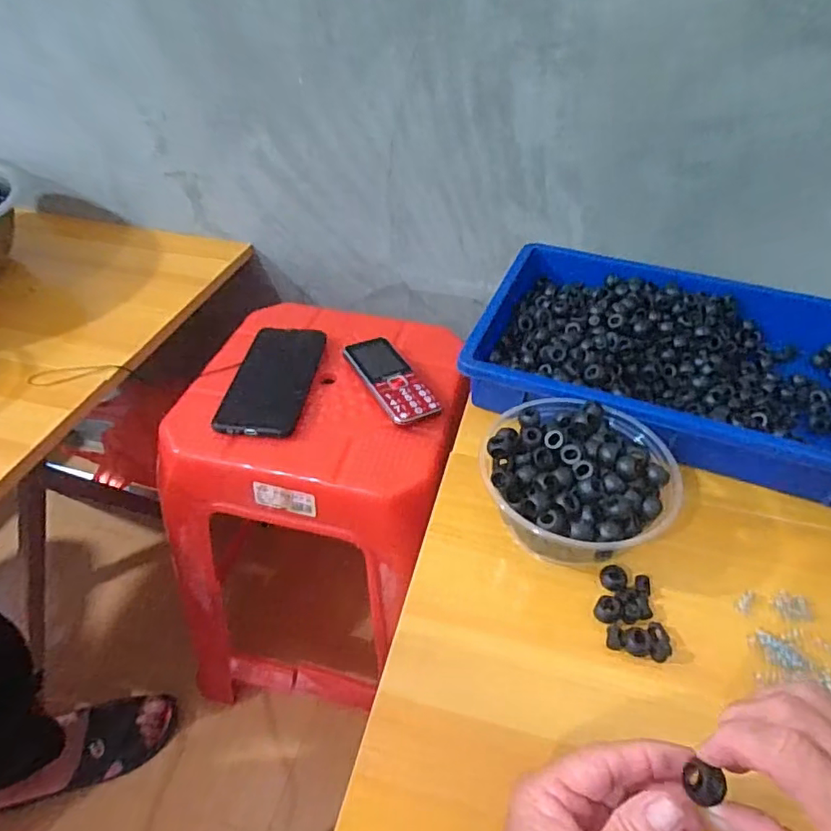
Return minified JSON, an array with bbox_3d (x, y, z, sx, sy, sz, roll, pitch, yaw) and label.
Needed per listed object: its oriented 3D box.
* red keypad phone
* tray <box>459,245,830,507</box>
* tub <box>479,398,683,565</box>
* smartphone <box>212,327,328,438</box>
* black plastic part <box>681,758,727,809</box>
[{"bbox_3d":[-0.025,-0.038,0.581,0.050,0.013,0.124,-21,48,-23],"label":"red keypad phone"},{"bbox_3d":[0.243,-0.049,0.526,0.359,0.058,0.247,16,45,14],"label":"tray"},{"bbox_3d":[0.110,0.049,0.414,0.127,0.063,0.126,1,43,-1],"label":"tub"},{"bbox_3d":[-0.144,-0.040,0.586,0.077,0.016,0.156,5,43,3],"label":"smartphone"},{"bbox_3d":[0.125,0.158,0.246,0.016,0.010,0.015,-11,44,-13],"label":"black plastic part"}]

